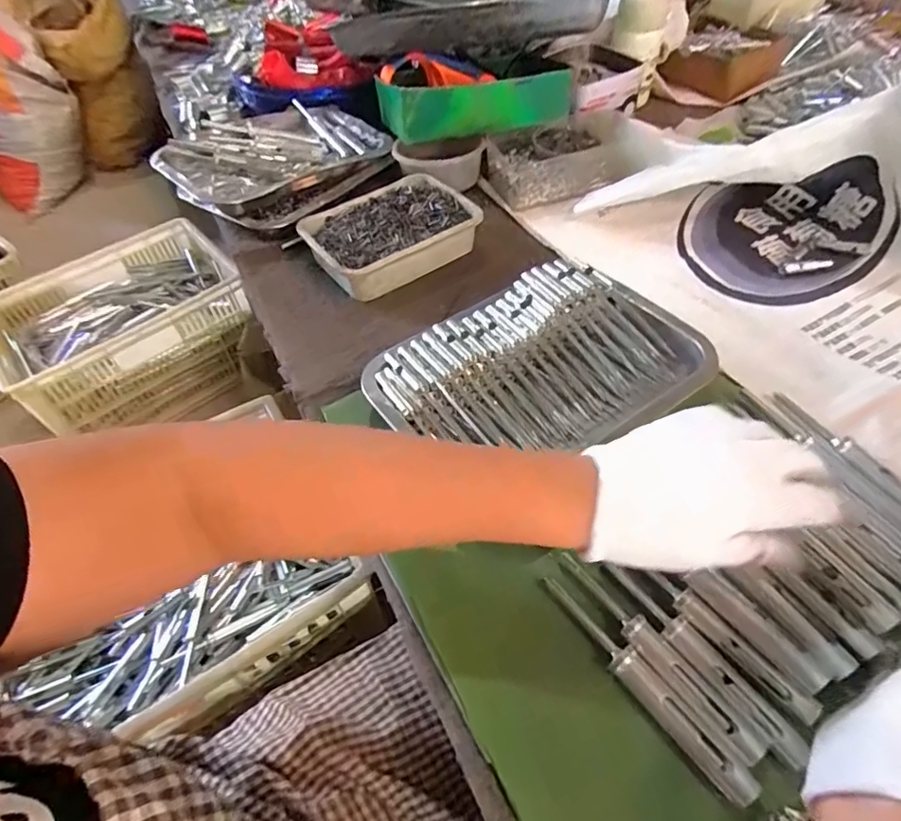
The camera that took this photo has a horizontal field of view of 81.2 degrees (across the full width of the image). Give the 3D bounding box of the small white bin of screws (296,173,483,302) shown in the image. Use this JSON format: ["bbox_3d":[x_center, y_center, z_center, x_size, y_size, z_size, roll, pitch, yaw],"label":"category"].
[{"bbox_3d":[-0.066,-0.196,0.588,0.177,0.046,0.123,-28,57,-19],"label":"small white bin of screws"}]

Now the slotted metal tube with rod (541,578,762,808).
[{"bbox_3d":[0.108,0.157,0.308,0.018,0.023,0.144,-33,59,-22],"label":"slotted metal tube with rod"}]

